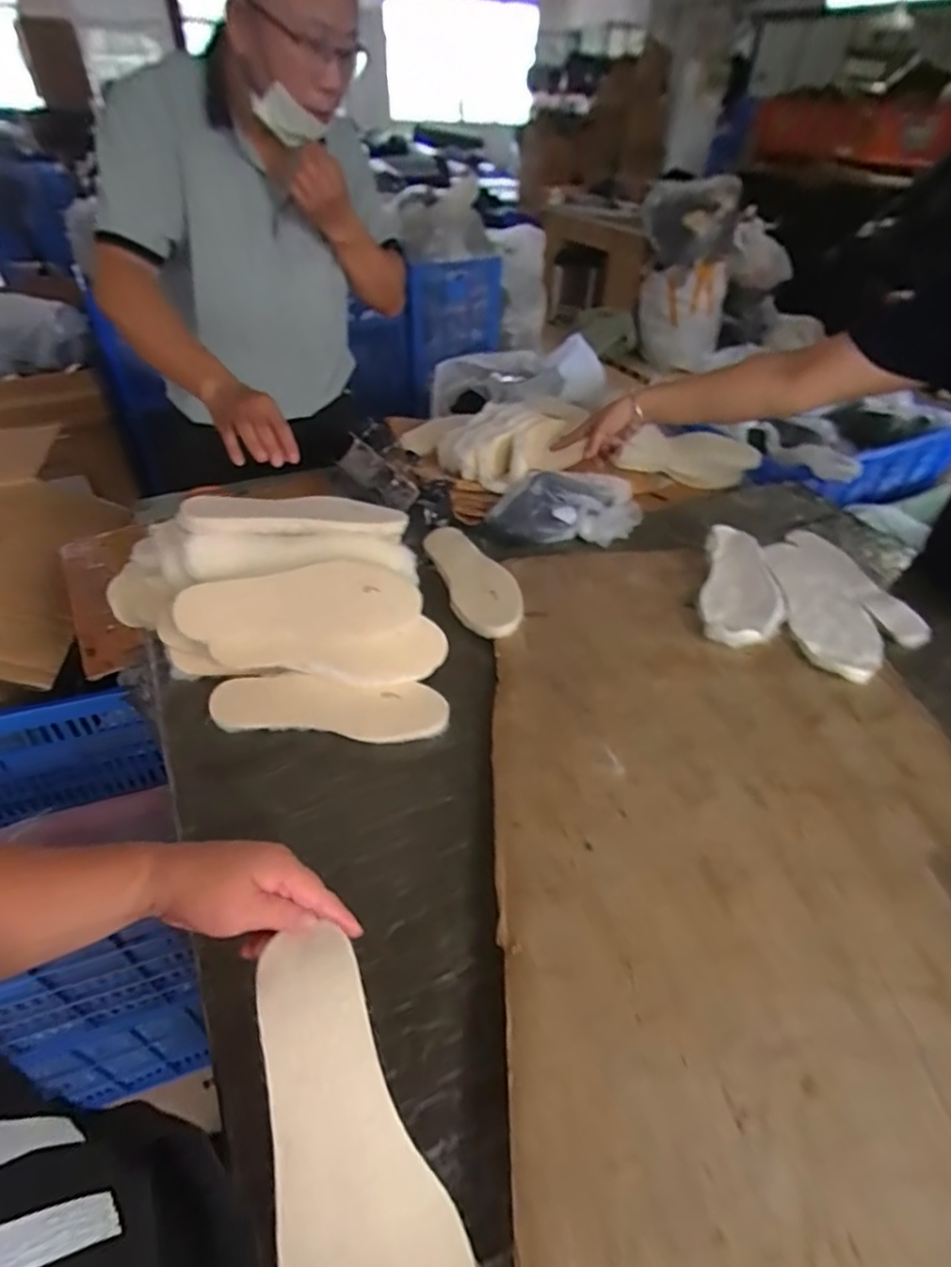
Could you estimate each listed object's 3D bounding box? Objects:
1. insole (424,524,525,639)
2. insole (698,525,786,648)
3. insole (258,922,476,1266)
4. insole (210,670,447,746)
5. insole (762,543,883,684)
[{"bbox_3d":[-0.009,-0.096,0.931,0.093,0.033,0.285,-12,44,-16],"label":"insole"},{"bbox_3d":[0.378,-0.072,0.865,0.109,0.035,0.269,15,43,13],"label":"insole"},{"bbox_3d":[-0.073,0.307,0.349,0.090,0.021,0.253,-17,57,-20],"label":"insole"},{"bbox_3d":[-0.175,0.089,0.734,0.274,0.008,0.076,5,62,-2],"label":"insole"},{"bbox_3d":[0.459,-0.037,0.808,0.084,0.031,0.270,3,41,0],"label":"insole"}]

